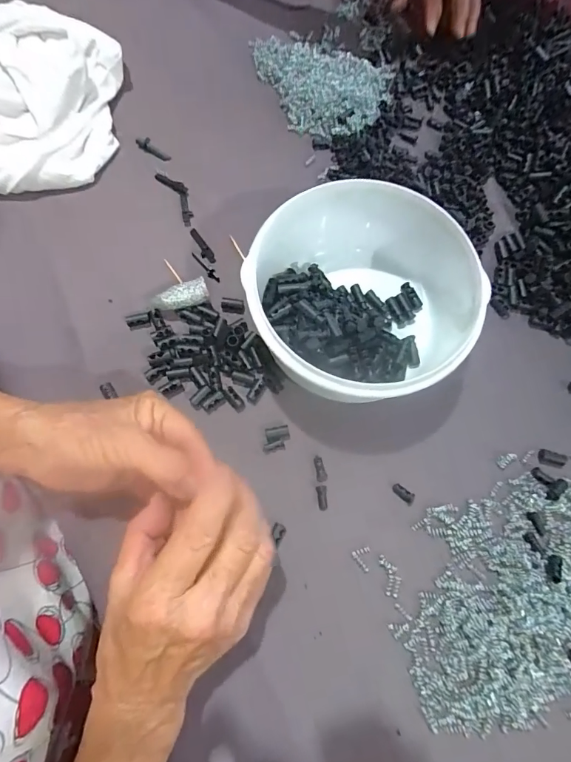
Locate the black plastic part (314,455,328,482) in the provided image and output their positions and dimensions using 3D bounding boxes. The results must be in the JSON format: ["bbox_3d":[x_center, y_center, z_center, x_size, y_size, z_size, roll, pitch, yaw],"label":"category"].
[{"bbox_3d":[0.026,0.067,0.317,0.008,0.004,0.020,-15,74,-5],"label":"black plastic part"}]

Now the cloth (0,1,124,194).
[{"bbox_3d":[-0.275,-0.255,0.378,0.250,0.058,0.187,-18,75,-6],"label":"cloth"}]

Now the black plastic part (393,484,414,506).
[{"bbox_3d":[0.089,0.085,0.313,0.018,0.004,0.009,39,77,10],"label":"black plastic part"}]

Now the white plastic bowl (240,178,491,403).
[{"bbox_3d":[0.054,-0.060,0.316,0.149,0.075,0.158,0,73,-1],"label":"white plastic bowl"}]

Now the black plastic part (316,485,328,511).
[{"bbox_3d":[0.028,0.088,0.310,0.008,0.004,0.018,-7,74,-3],"label":"black plastic part"}]

